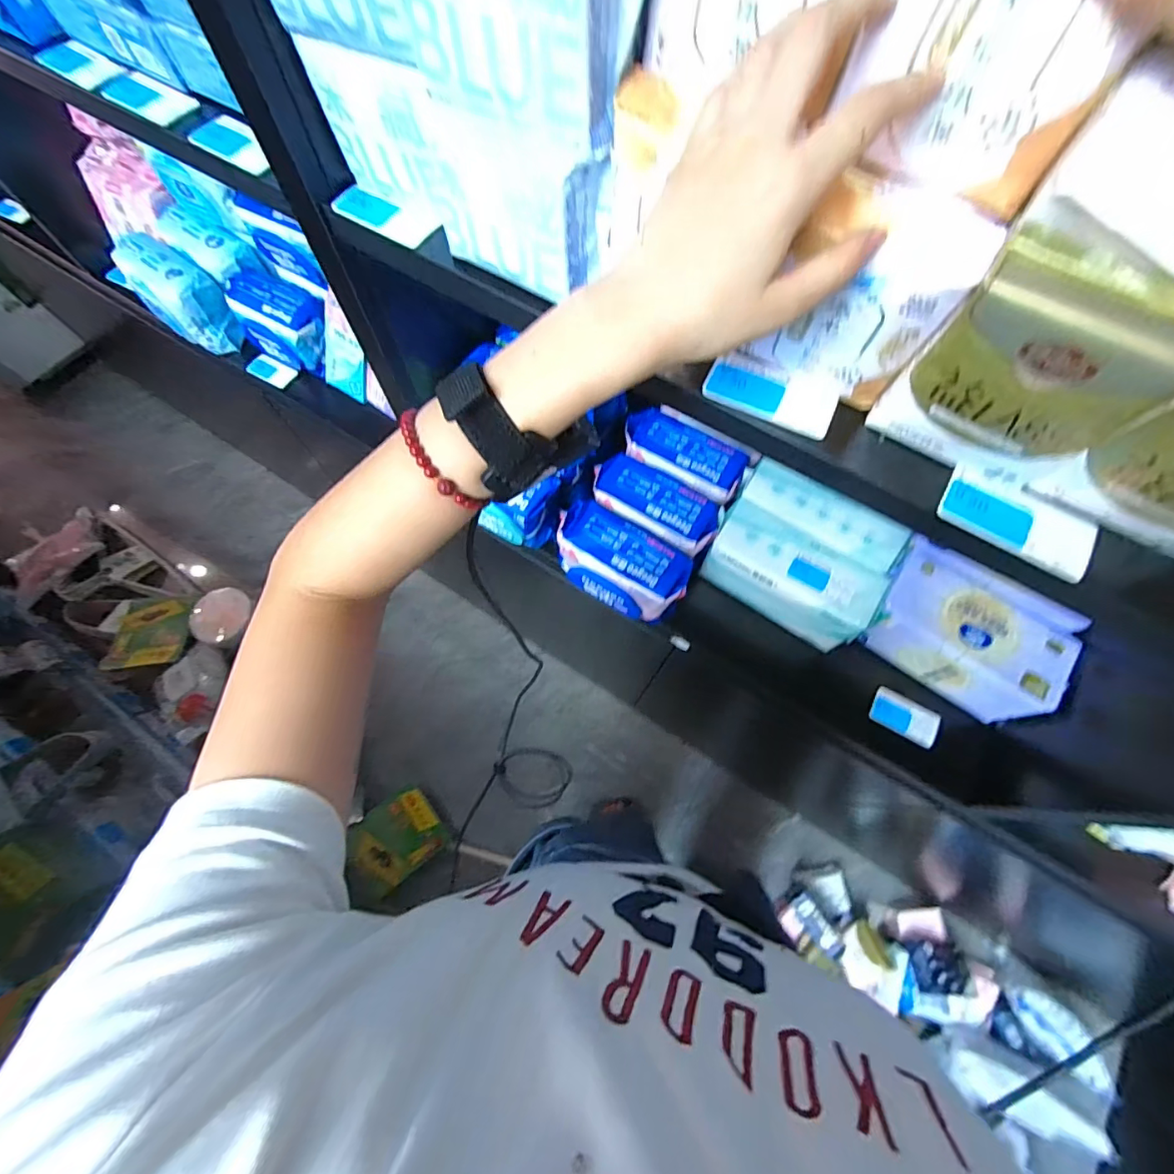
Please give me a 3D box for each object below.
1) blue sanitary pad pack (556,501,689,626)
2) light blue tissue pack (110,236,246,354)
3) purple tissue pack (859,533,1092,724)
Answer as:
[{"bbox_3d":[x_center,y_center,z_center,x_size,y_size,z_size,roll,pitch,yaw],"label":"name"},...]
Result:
[{"bbox_3d":[0.040,-0.032,0.650,0.182,0.072,0.098,31,74,8],"label":"blue sanitary pad pack"},{"bbox_3d":[-0.665,-0.474,0.818,0.172,0.108,0.098,38,75,10],"label":"light blue tissue pack"},{"bbox_3d":[0.455,0.058,0.613,0.209,0.099,0.121,31,74,8],"label":"purple tissue pack"}]

